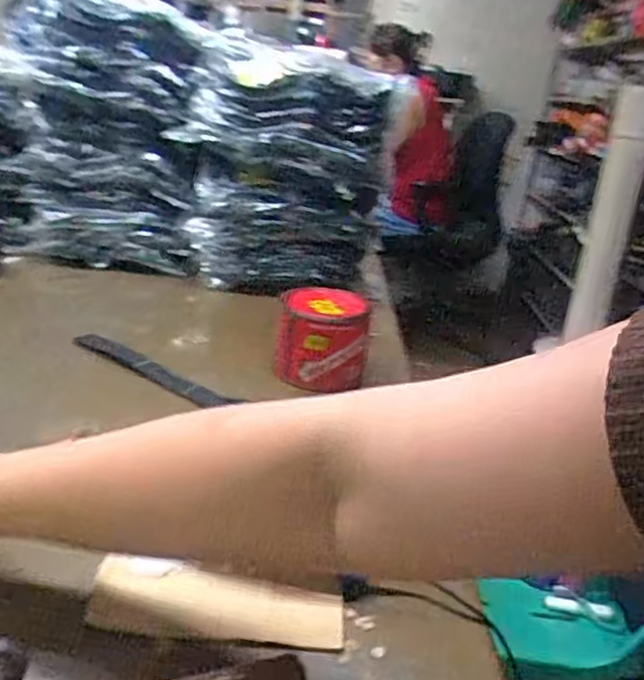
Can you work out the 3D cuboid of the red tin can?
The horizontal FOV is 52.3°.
[{"bbox_3d":[0.002,-0.006,0.748,0.101,0.089,0.099,5,22,-2],"label":"red tin can"}]

